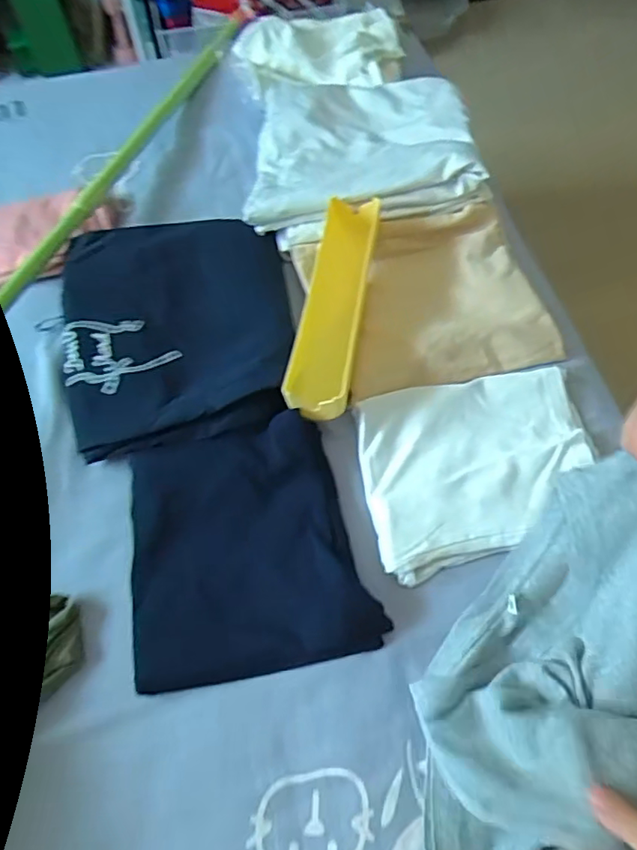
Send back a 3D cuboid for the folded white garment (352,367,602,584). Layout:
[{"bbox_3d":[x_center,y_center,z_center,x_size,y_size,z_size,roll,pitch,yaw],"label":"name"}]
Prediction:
[{"bbox_3d":[0.150,0.035,0.539,0.216,0.023,0.175,-10,61,-3],"label":"folded white garment"}]

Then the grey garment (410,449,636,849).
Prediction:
[{"bbox_3d":[0.144,0.218,0.389,0.142,0.096,0.387,25,79,16],"label":"grey garment"}]

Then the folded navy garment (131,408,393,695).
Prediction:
[{"bbox_3d":[-0.064,0.102,0.503,0.199,0.041,0.210,-12,61,-4],"label":"folded navy garment"}]

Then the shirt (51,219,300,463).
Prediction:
[{"bbox_3d":[-0.150,-0.107,0.612,0.237,0.048,0.283,-11,61,-4],"label":"shirt"}]

